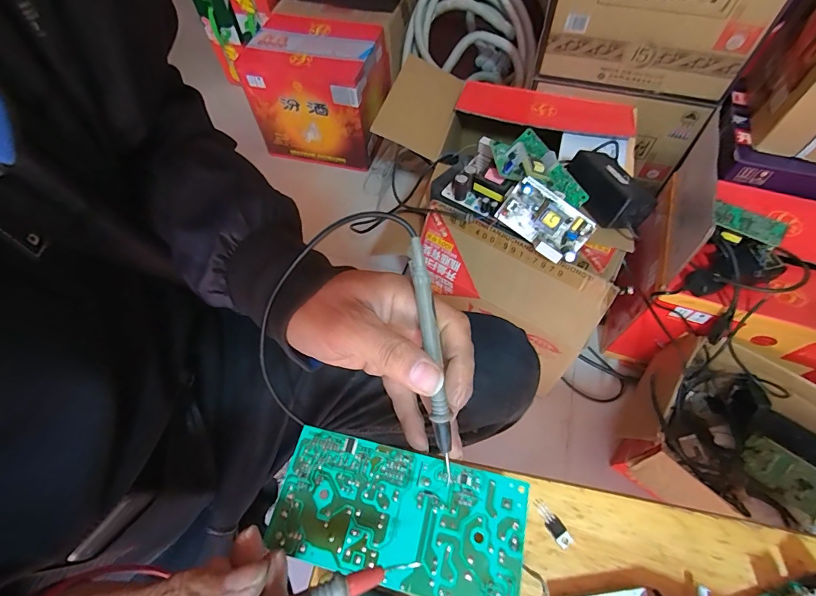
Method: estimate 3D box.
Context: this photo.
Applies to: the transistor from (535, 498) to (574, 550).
[{"bbox_3d":[0.096,0.150,0.272,0.010,0.004,0.030,-31,64,-14],"label":"transistor"}]

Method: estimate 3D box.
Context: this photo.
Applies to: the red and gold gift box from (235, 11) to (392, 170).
[{"bbox_3d":[-0.241,-0.586,1.161,0.332,0.270,0.257,11,62,8],"label":"red and gold gift box"}]

